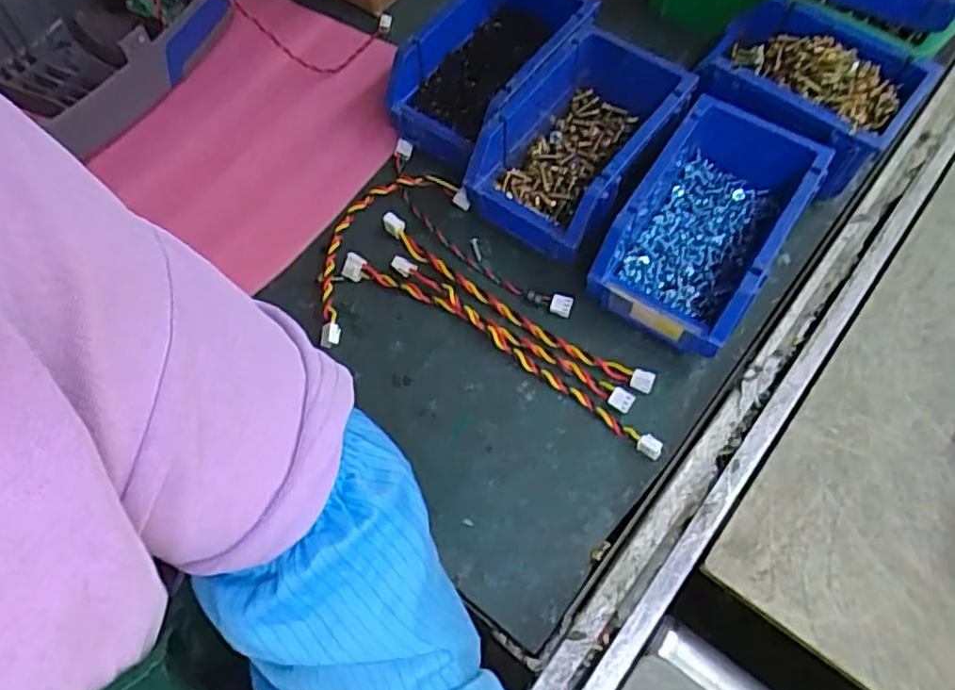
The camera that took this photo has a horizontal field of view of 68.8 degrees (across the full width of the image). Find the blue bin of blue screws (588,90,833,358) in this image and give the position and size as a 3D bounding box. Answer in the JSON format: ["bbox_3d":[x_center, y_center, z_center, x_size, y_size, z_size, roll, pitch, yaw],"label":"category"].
[{"bbox_3d":[0.165,-0.083,0.509,0.103,0.083,0.172,30,68,16],"label":"blue bin of blue screws"}]

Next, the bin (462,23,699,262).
[{"bbox_3d":[0.077,-0.154,0.537,0.108,0.069,0.170,32,68,18],"label":"bin"}]

